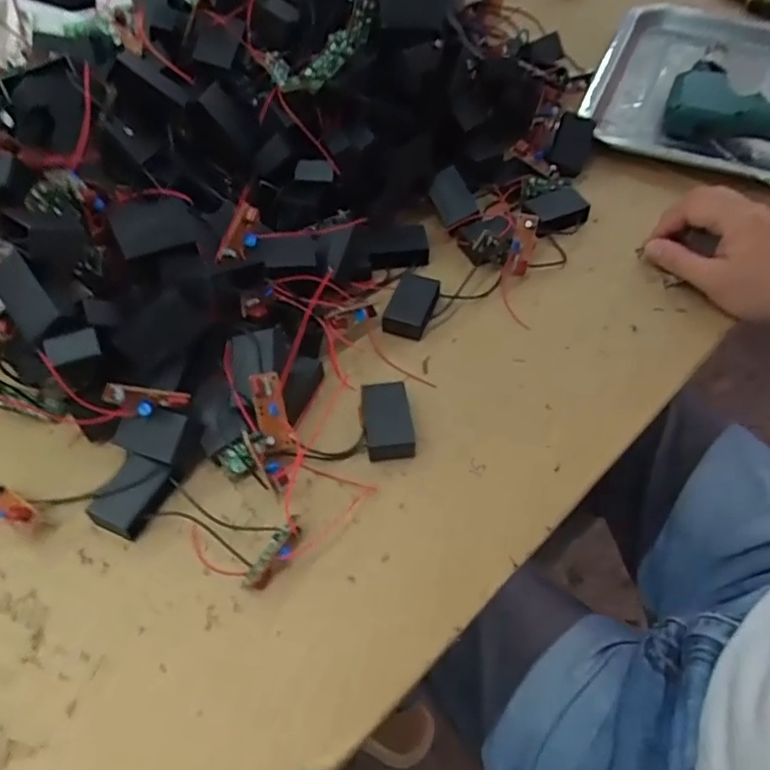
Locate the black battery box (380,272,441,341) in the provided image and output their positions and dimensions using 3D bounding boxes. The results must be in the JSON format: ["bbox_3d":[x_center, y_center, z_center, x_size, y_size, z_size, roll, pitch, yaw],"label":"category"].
[{"bbox_3d":[0.018,-0.056,0.451,0.032,0.018,0.050,14,53,9],"label":"black battery box"}]

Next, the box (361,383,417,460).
[{"bbox_3d":[0.002,0.022,0.398,0.030,0.015,0.049,-5,53,-6],"label":"box"}]

